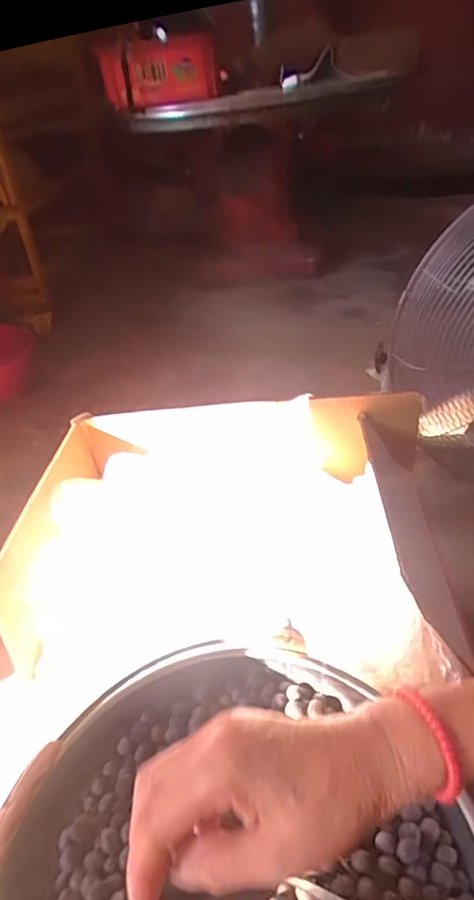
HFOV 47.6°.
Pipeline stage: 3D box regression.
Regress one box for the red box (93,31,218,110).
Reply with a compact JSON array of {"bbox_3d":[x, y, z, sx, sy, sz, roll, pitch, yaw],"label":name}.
[{"bbox_3d":[-0.235,-1.129,1.608,0.333,0.161,0.077,-6,36,-1],"label":"red box"}]

